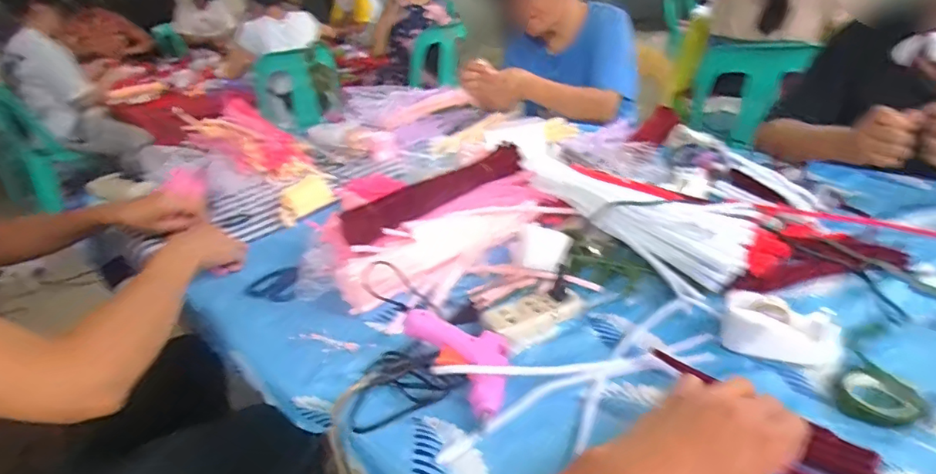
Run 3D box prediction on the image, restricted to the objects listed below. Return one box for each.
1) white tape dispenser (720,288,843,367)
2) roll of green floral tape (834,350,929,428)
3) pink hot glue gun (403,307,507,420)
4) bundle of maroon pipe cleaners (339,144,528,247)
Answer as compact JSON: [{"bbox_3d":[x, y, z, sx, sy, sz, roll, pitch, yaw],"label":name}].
[{"bbox_3d":[0.304,0.090,0.514,0.100,0.036,0.056,10,32,25],"label":"white tape dispenser"},{"bbox_3d":[0.353,0.136,0.449,0.070,0.010,0.060,-27,36,-35],"label":"roll of green floral tape"},{"bbox_3d":[-0.010,0.119,0.491,0.100,0.052,0.109,-3,29,2],"label":"pink hot glue gun"},{"bbox_3d":[-0.035,-0.067,0.744,0.299,0.040,0.052,-26,35,-32],"label":"bundle of maroon pipe cleaners"}]

